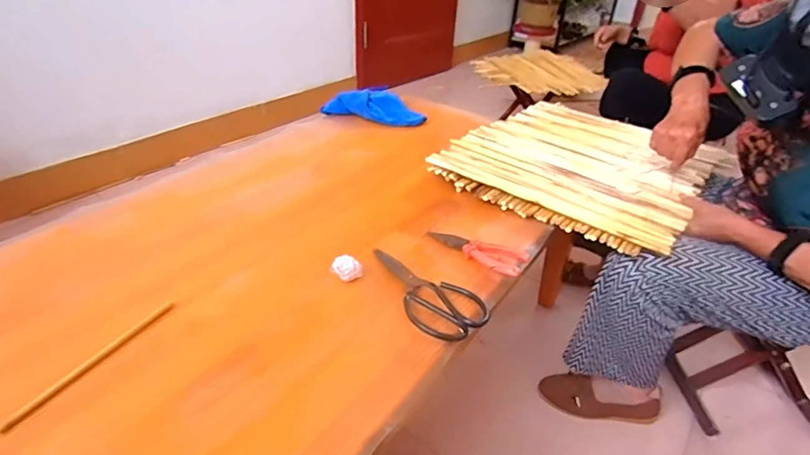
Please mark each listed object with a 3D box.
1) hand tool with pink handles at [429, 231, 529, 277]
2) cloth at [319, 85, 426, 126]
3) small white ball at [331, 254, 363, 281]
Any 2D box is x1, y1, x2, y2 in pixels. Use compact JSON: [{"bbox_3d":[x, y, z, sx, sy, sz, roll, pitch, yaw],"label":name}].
[{"bbox_3d":[0.104,0.031,0.677,0.151,0.019,0.056,25,41,28],"label":"hand tool with pink handles"},{"bbox_3d":[-0.069,-0.291,1.088,0.238,0.044,0.109,12,36,13],"label":"cloth"},{"bbox_3d":[-0.078,0.055,0.616,0.037,0.025,0.026,11,36,11],"label":"small white ball"}]

